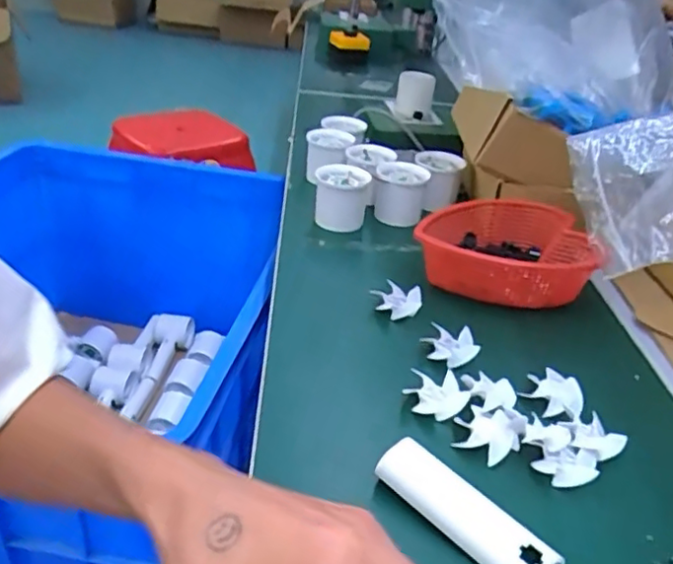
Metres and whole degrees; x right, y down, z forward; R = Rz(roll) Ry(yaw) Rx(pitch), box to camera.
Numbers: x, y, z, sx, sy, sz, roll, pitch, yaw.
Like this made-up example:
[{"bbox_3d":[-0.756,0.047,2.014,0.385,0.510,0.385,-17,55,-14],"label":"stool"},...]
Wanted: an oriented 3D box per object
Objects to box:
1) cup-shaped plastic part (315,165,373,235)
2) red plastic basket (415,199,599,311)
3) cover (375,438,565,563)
[{"bbox_3d":[0.005,-0.086,0.666,0.055,0.057,0.054,10,31,6],"label":"cup-shaped plastic part"},{"bbox_3d":[0.150,-0.027,0.573,0.149,0.051,0.125,12,31,12],"label":"red plastic basket"},{"bbox_3d":[0.070,0.126,0.346,0.102,0.021,0.031,28,37,34],"label":"cover"}]

